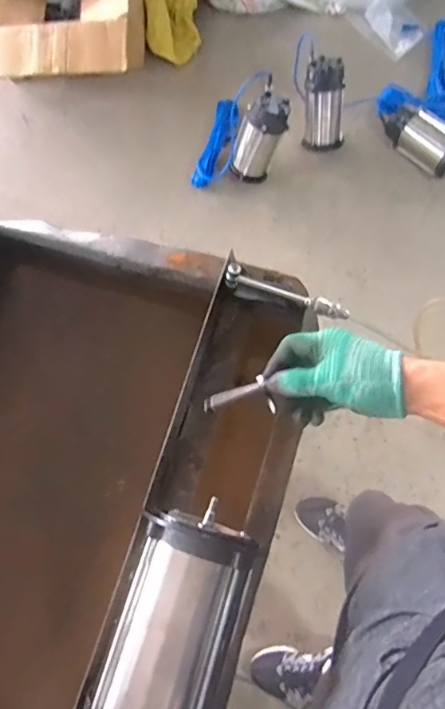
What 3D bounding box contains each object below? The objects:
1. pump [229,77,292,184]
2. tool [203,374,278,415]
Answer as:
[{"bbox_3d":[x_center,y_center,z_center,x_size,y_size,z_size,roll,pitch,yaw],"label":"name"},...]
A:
[{"bbox_3d":[0.119,-0.701,1.555,0.130,0.324,0.124,44,52,14],"label":"pump"},{"bbox_3d":[0.013,0.042,0.506,0.070,0.012,0.016,-24,73,-13],"label":"tool"}]

